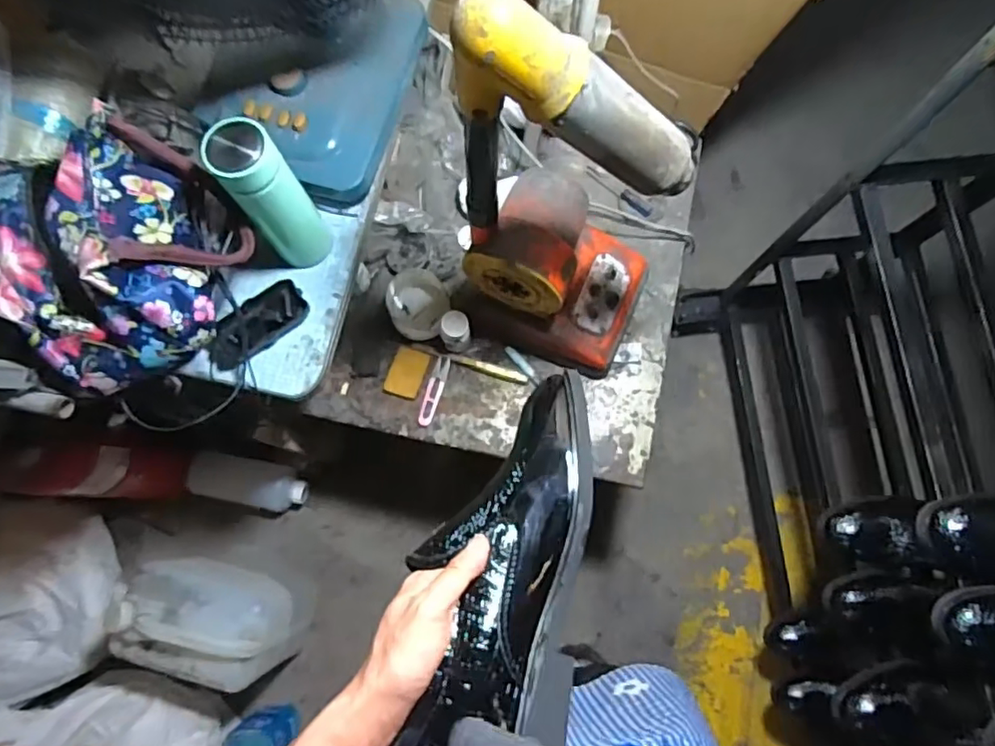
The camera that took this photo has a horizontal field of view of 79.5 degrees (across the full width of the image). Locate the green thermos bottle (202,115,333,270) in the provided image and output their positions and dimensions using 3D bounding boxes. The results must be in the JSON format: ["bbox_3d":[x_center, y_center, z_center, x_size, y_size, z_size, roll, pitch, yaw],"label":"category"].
[{"bbox_3d":[-0.233,-0.182,0.629,0.060,0.195,0.061,0,77,1],"label":"green thermos bottle"}]

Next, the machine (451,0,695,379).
[{"bbox_3d":[0.083,-0.163,0.650,0.231,0.531,0.179,16,78,4],"label":"machine"}]

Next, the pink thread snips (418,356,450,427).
[{"bbox_3d":[-0.093,0.027,0.877,0.023,0.006,0.105,17,78,5],"label":"pink thread snips"}]

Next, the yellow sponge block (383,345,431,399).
[{"bbox_3d":[-0.133,0.000,0.882,0.049,0.011,0.069,17,78,5],"label":"yellow sponge block"}]

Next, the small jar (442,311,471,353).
[{"bbox_3d":[-0.059,-0.059,0.865,0.039,0.077,0.040,0,77,1],"label":"small jar"}]

